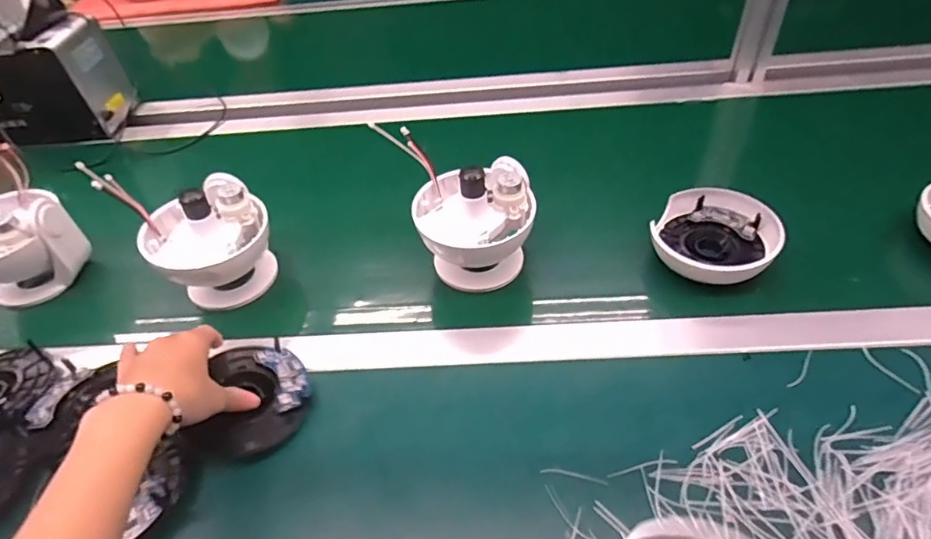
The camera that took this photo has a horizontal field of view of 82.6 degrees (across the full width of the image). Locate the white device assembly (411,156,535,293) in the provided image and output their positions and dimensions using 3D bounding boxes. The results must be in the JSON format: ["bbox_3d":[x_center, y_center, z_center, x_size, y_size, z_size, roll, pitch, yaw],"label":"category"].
[{"bbox_3d":[0.009,-0.045,0.521,0.111,0.108,0.103,-4,45,2],"label":"white device assembly"}]

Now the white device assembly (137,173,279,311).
[{"bbox_3d":[-0.254,-0.023,0.538,0.111,0.112,0.102,-25,48,-18],"label":"white device assembly"}]

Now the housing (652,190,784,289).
[{"bbox_3d":[0.241,-0.028,0.519,0.108,0.046,0.109,-3,45,3],"label":"housing"}]

